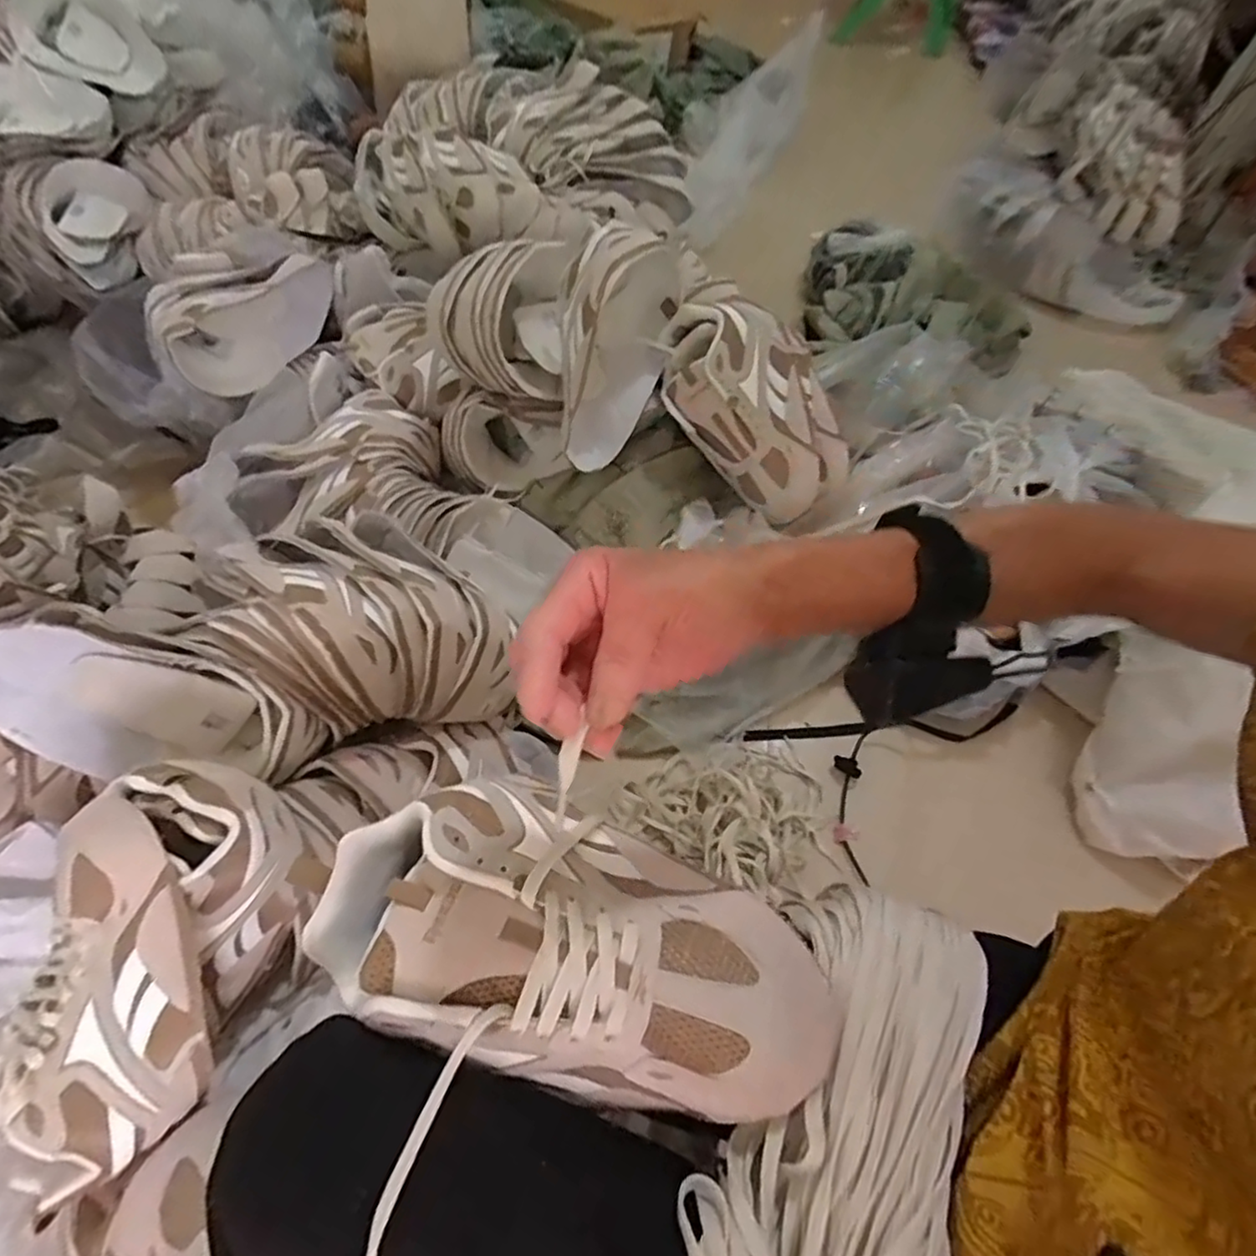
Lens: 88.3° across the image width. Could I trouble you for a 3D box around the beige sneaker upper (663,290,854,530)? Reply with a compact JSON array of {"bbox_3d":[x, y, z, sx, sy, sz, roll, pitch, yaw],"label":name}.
[{"bbox_3d":[0.156,-0.272,0.800,0.162,0.287,0.105,-40,19,11],"label":"beige sneaker upper"}]

